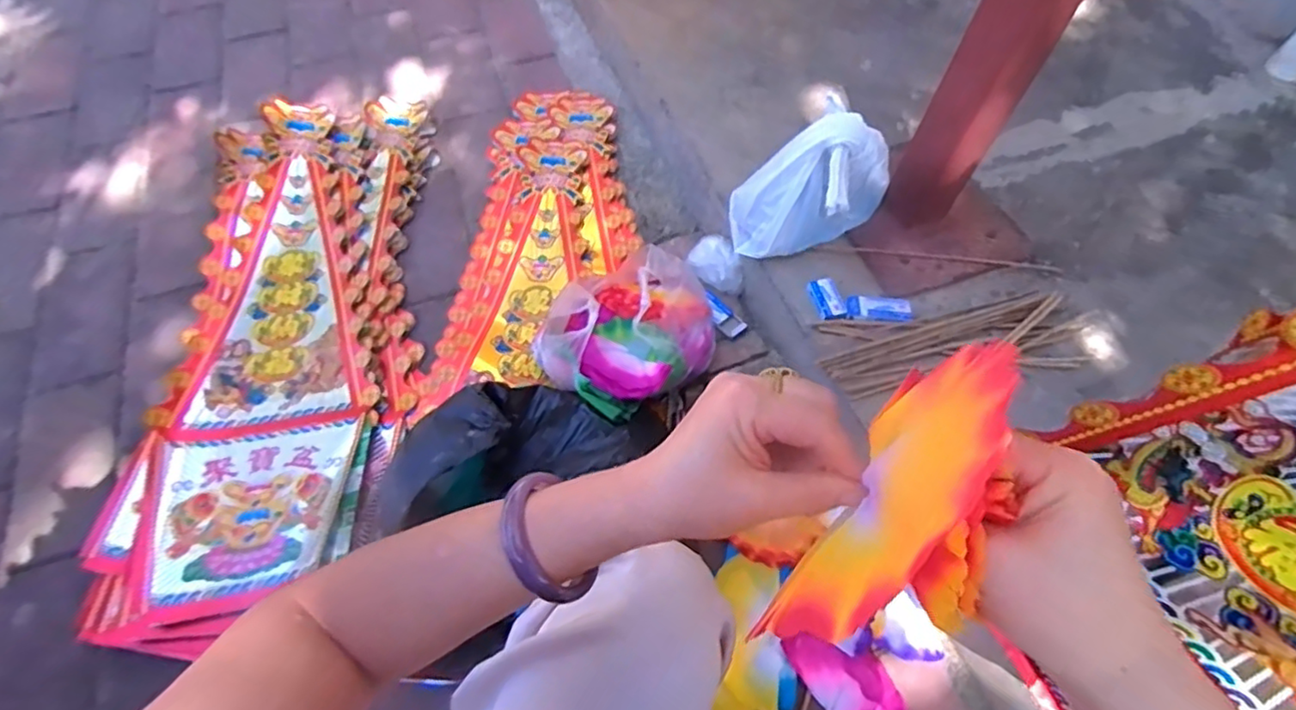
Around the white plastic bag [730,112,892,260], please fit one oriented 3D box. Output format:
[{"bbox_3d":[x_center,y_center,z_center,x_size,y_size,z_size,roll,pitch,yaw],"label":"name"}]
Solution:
[{"bbox_3d":[0.264,-0.273,0.957,0.157,0.226,0.245,37,64,18],"label":"white plastic bag"}]

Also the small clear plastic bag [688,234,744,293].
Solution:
[{"bbox_3d":[0.114,-0.156,1.074,0.068,0.051,0.109,-28,65,-18],"label":"small clear plastic bag"}]

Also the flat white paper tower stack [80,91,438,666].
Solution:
[{"bbox_3d":[-0.601,-0.073,1.050,0.427,0.072,1.006,-6,60,-6],"label":"flat white paper tower stack"}]

